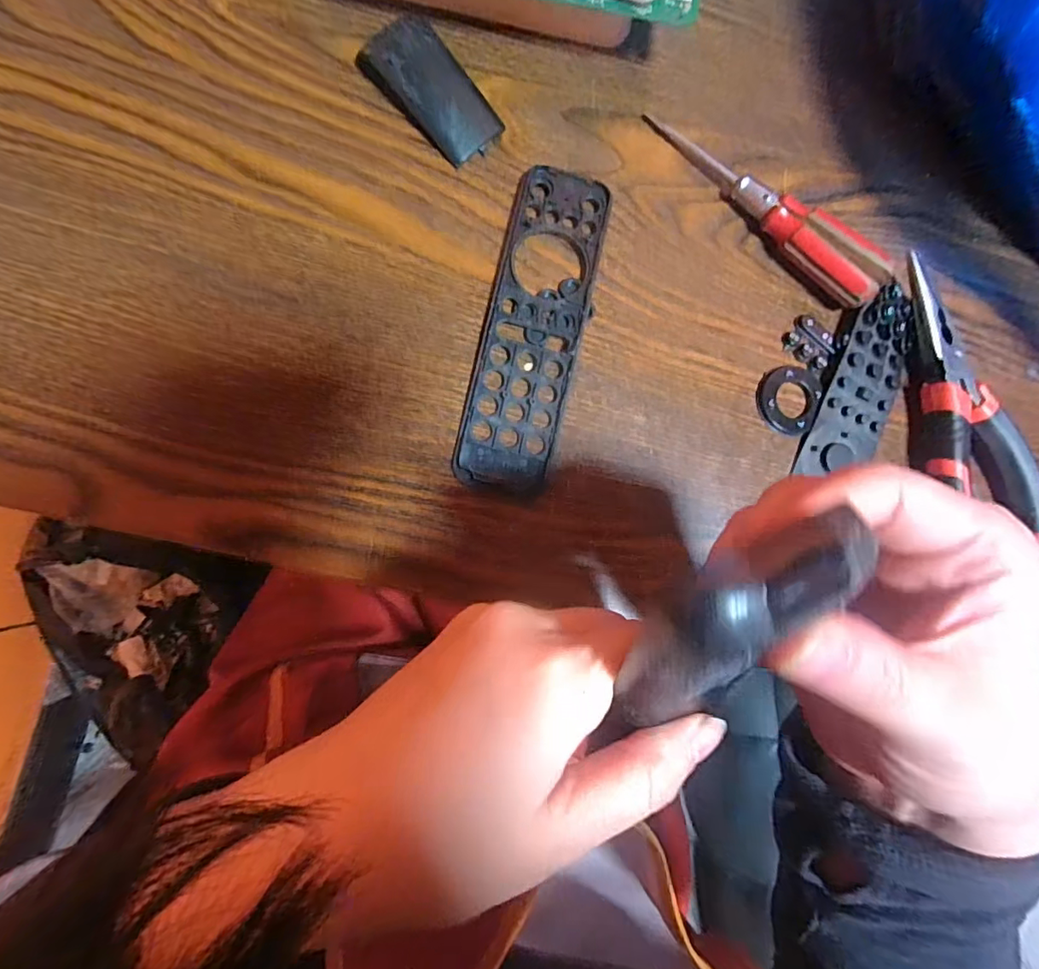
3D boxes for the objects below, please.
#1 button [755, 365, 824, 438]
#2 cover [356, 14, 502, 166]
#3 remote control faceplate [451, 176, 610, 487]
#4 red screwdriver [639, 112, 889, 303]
[{"bbox_3d":[0.132,-0.043,0.250,0.030,0.004,0.034,27,82,-5],"label":"button"},{"bbox_3d":[-0.038,-0.179,0.232,0.059,0.017,0.035,38,81,-4],"label":"cover"},{"bbox_3d":[0.007,-0.072,0.234,0.044,0.008,0.151,13,83,-7],"label":"remote control faceplate"},{"bbox_3d":[0.120,-0.136,0.245,0.133,0.025,0.021,43,81,-3],"label":"red screwdriver"}]

